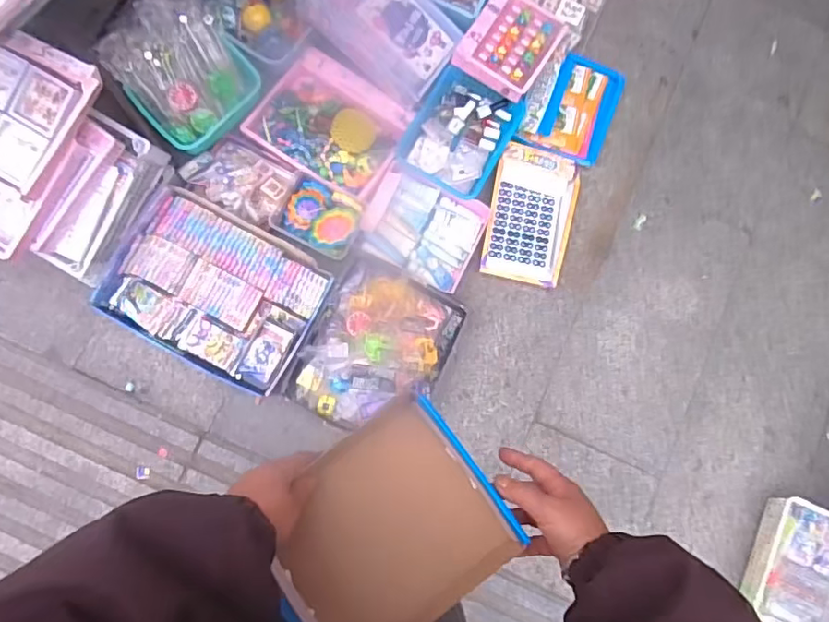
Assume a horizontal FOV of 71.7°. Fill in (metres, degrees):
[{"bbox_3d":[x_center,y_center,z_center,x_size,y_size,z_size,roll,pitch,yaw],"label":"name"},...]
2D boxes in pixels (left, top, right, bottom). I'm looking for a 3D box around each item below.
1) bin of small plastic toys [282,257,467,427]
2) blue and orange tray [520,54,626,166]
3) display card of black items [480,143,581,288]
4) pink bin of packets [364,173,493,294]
[{"bbox_3d":[-0.075,0.080,1.164,0.270,0.060,0.326,24,83,-2],"label":"bin of small plastic toys"},{"bbox_3d":[0.368,-0.457,1.293,0.163,0.032,0.242,22,83,-3],"label":"blue and orange tray"},{"bbox_3d":[0.257,-0.210,1.250,0.182,0.022,0.291,13,84,-4],"label":"display card of black items"},{"bbox_3d":[0.019,-0.176,1.208,0.235,0.044,0.203,26,83,-2],"label":"pink bin of packets"}]

